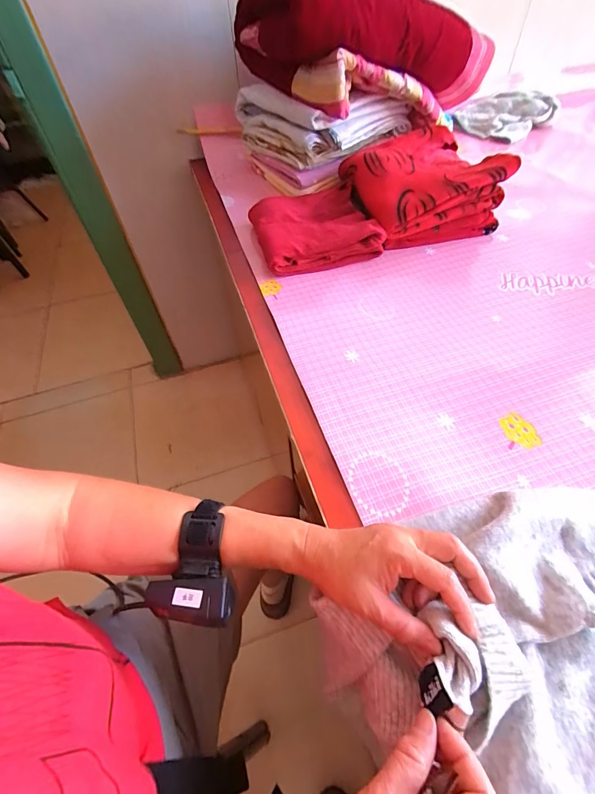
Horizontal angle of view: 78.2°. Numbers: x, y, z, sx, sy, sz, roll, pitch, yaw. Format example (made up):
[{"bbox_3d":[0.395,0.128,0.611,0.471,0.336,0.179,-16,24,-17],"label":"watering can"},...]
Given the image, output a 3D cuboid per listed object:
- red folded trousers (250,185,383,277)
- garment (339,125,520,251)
[{"bbox_3d":[0.026,-0.309,0.676,0.203,0.059,0.203,-11,52,-5],"label":"red folded trousers"},{"bbox_3d":[0.214,-0.391,0.688,0.235,0.127,0.250,-11,52,-5],"label":"garment"}]

